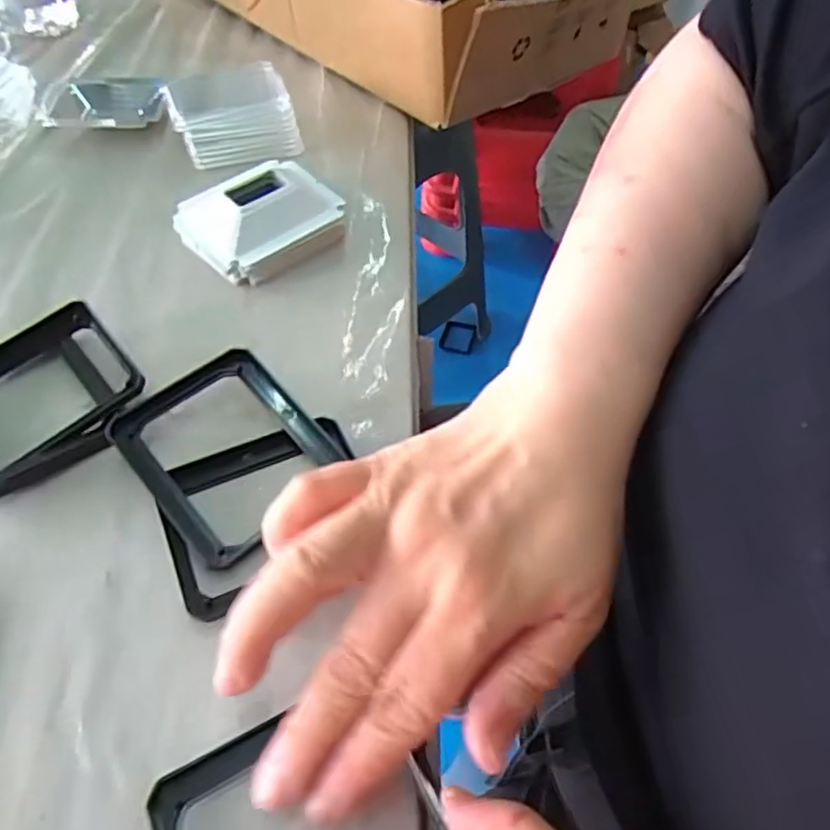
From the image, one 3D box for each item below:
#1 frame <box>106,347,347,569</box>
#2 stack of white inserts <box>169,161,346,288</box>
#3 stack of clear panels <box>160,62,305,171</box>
[{"bbox_3d":[-0.076,0.013,0.273,0.071,0.019,0.080,-35,61,-28],"label":"frame"},{"bbox_3d":[-0.081,-0.108,0.364,0.079,0.032,0.067,-35,61,-28],"label":"stack of white inserts"},{"bbox_3d":[-0.117,-0.194,0.425,0.077,0.037,0.057,-13,53,-14],"label":"stack of clear panels"}]

